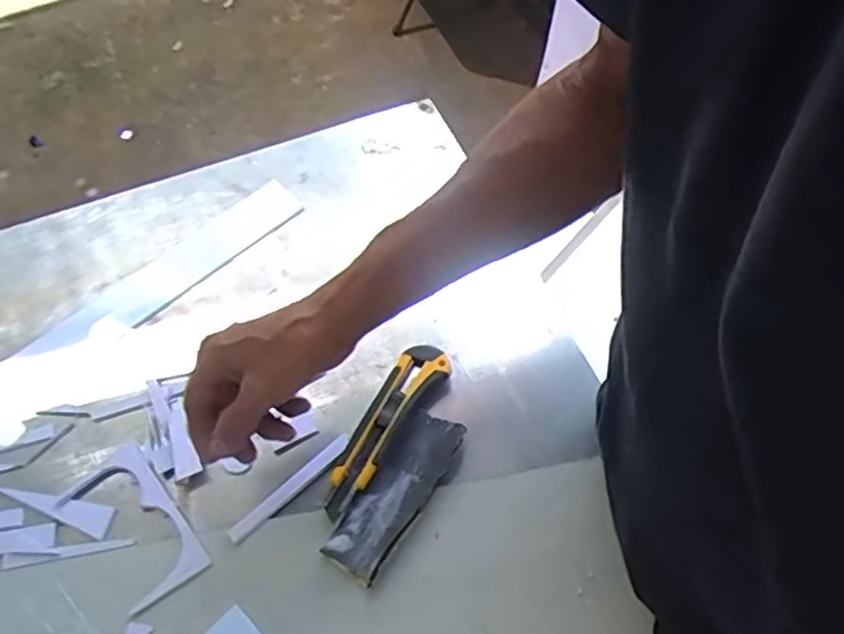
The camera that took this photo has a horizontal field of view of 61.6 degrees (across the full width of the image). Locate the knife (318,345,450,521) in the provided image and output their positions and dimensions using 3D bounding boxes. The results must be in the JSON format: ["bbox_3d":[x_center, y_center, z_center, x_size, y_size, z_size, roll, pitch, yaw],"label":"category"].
[{"bbox_3d":[-0.033,0.085,0.564,0.039,0.017,0.154,29,64,20],"label":"knife"}]

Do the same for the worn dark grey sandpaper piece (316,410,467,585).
[{"bbox_3d":[-0.019,0.132,0.539,0.050,0.016,0.136,26,63,19],"label":"worn dark grey sandpaper piece"}]

